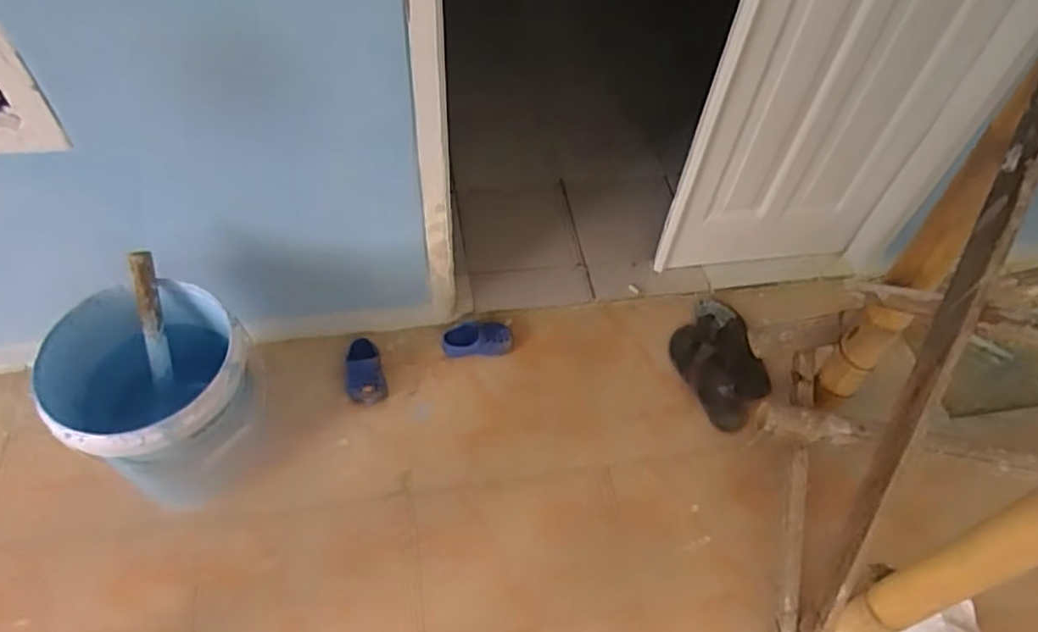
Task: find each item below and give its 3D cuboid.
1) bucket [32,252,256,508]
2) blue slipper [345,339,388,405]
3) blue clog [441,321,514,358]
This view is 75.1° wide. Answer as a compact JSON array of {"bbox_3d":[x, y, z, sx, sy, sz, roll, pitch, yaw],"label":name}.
[{"bbox_3d":[-0.637,0.138,1.217,0.302,0.347,0.303,1,52,-2],"label":"bucket"},{"bbox_3d":[-0.347,0.121,1.496,0.086,0.066,0.141,-13,57,-12],"label":"blue slipper"},{"bbox_3d":[-0.096,0.048,1.569,0.164,0.049,0.091,-3,55,-6],"label":"blue clog"}]

